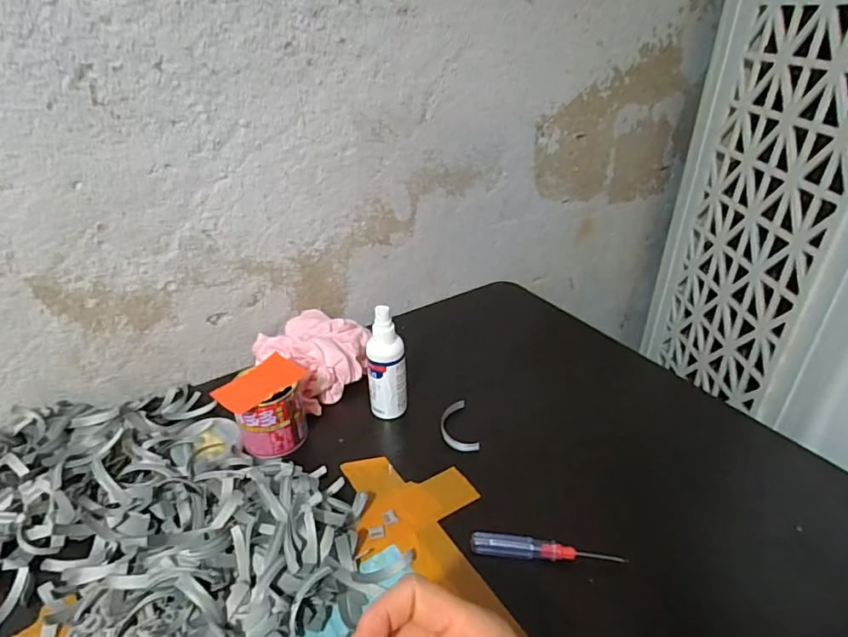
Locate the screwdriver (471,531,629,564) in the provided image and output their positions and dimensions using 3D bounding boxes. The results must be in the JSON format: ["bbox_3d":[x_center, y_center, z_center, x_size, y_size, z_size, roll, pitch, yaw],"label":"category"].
[{"bbox_3d":[0.098,0.186,0.406,0.117,0.014,0.013,3,32,8],"label":"screwdriver"}]

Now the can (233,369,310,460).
[{"bbox_3d":[-0.151,0.090,0.499,0.061,0.057,0.055,-9,32,-12],"label":"can"}]

